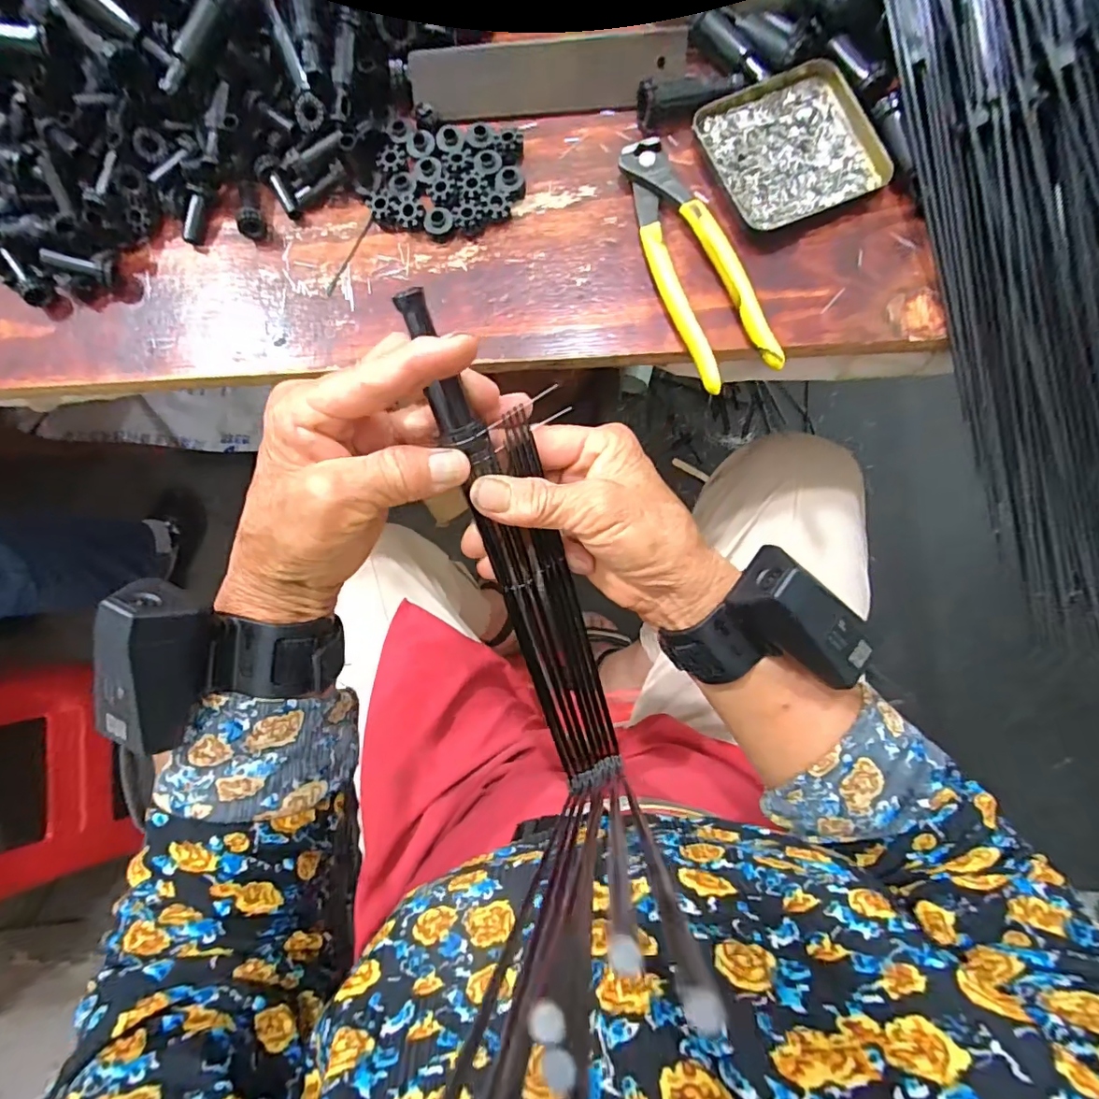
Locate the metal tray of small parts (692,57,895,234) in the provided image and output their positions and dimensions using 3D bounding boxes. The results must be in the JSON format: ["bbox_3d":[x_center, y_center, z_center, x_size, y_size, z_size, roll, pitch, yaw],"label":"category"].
[{"bbox_3d":[0.151,-0.255,0.330,0.093,0.012,0.095,-23,81,0],"label":"metal tray of small parts"}]

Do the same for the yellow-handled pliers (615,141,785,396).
[{"bbox_3d":[0.085,-0.176,0.321,0.046,0.014,0.164,-22,81,0],"label":"yellow-handled pliers"}]

